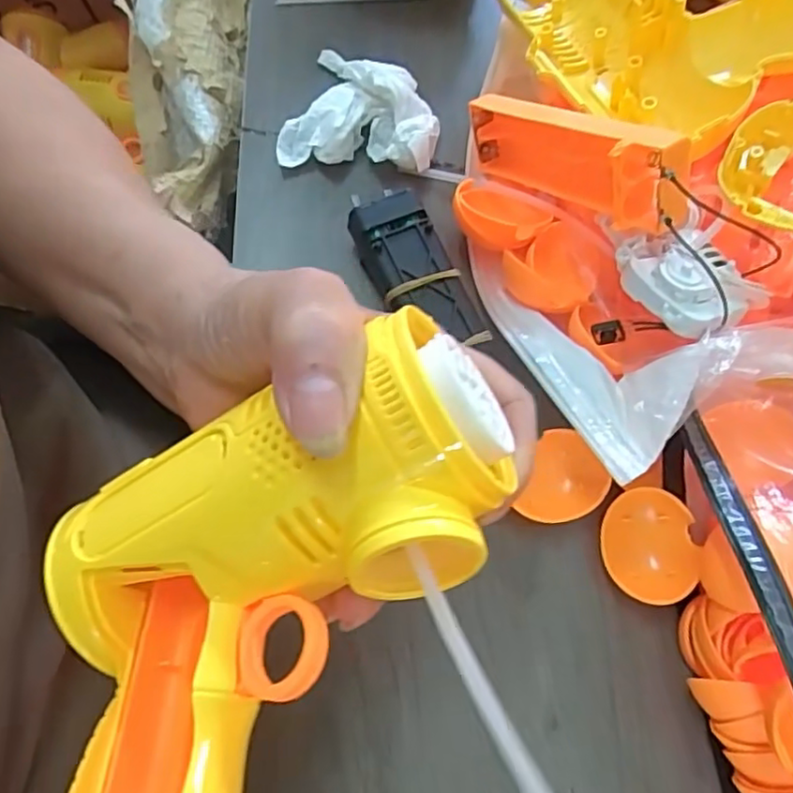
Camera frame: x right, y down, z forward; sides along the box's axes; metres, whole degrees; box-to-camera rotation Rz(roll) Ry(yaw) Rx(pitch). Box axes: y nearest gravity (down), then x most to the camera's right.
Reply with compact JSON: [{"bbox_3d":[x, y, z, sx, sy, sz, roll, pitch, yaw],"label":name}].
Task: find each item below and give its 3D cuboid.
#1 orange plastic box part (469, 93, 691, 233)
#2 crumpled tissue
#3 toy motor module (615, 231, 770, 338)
[{"bbox_3d":[0.069,-0.099,0.268,0.016,0.042,0.109,-33,38,-12],"label":"orange plastic box part"},{"bbox_3d":[-0.015,-0.135,0.311,0.071,0.022,0.063,17,70,3],"label":"crumpled tissue"},{"bbox_3d":[0.108,-0.044,0.243,0.034,0.019,0.049,-40,77,-16],"label":"toy motor module"}]

